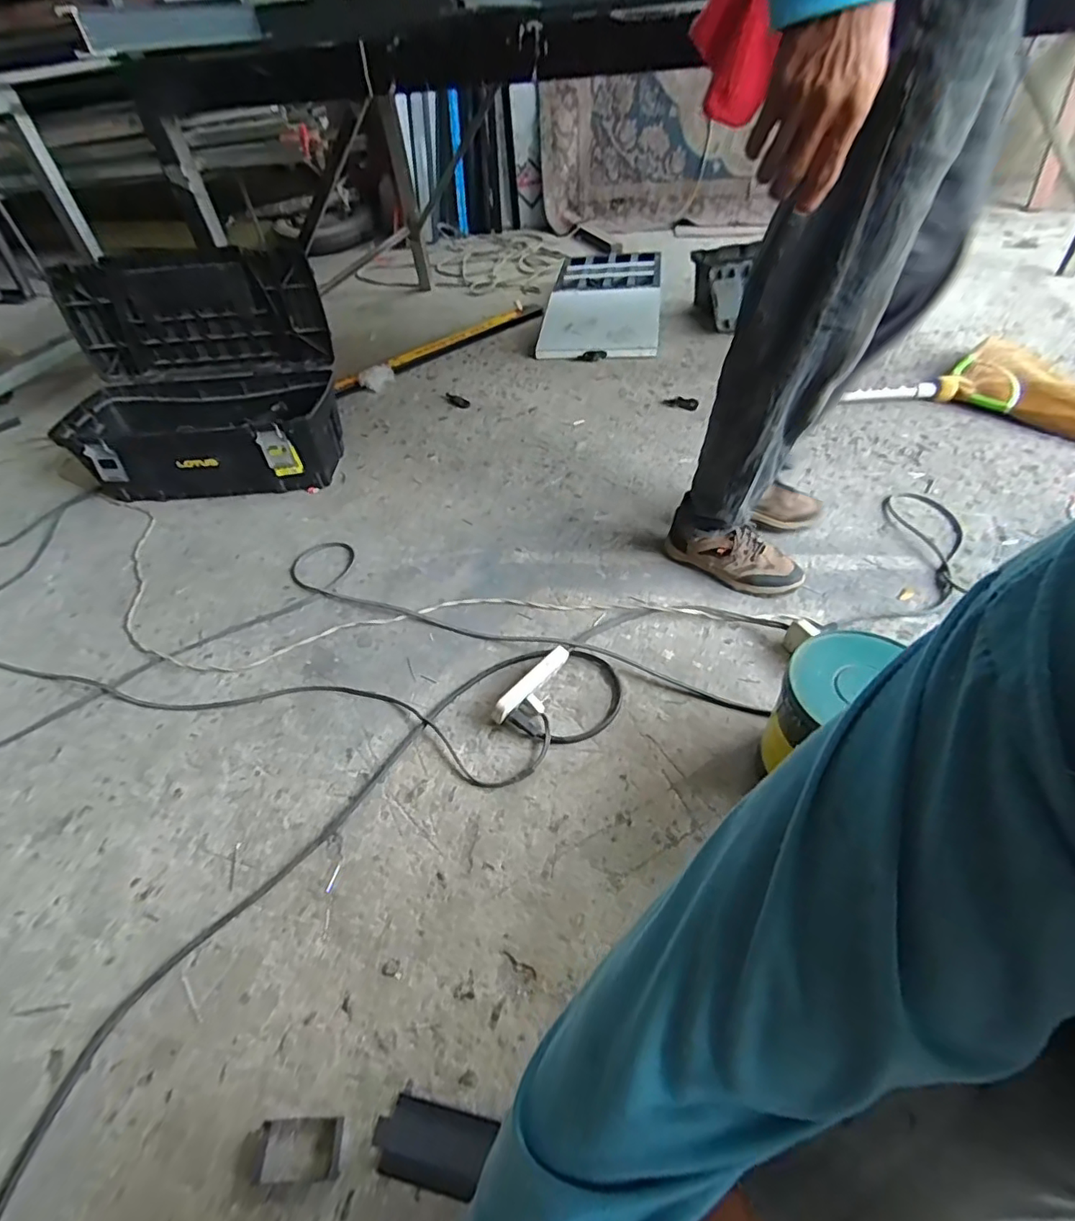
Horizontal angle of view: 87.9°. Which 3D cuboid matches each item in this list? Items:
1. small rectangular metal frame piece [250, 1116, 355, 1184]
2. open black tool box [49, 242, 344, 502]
[{"bbox_3d":[-0.225,0.518,0.536,0.089,0.009,0.044,-5,46,1],"label":"small rectangular metal frame piece"},{"bbox_3d":[-0.806,-0.530,1.302,0.594,0.439,0.346,-2,46,4],"label":"open black tool box"}]

